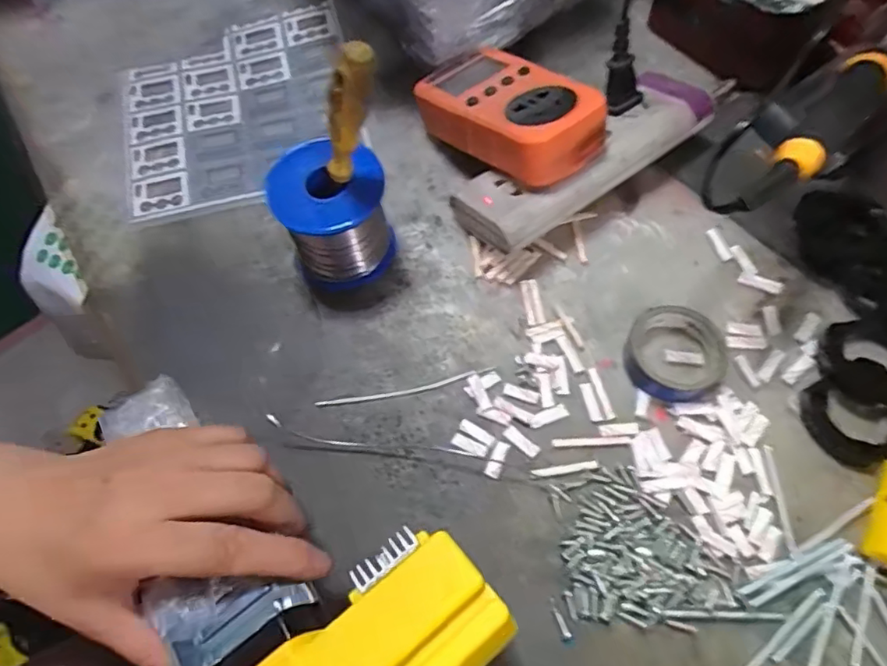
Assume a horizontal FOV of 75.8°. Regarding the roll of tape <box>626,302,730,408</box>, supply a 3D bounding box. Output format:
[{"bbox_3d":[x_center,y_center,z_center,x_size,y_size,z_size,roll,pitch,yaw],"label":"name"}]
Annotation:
[{"bbox_3d":[0.133,0.012,0.324,0.054,0.016,0.054,-1,66,3],"label":"roll of tape"}]

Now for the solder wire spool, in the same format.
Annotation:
[{"bbox_3d":[-0.063,-0.068,0.338,0.060,0.071,0.053,-11,66,-2],"label":"solder wire spool"}]

